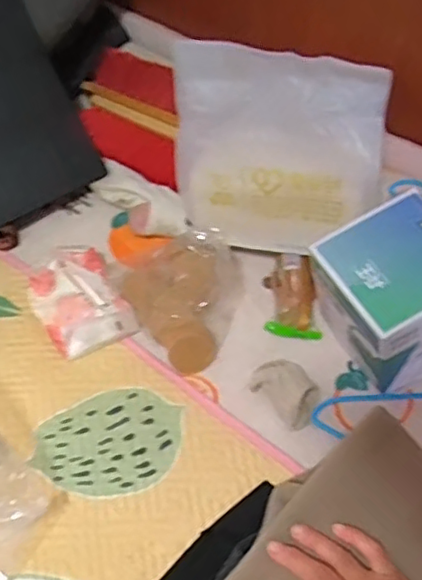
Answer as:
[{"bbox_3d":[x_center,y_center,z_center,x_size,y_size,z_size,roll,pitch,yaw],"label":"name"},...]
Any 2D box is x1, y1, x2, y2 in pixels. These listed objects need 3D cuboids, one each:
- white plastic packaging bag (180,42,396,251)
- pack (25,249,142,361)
[{"bbox_3d":[0.066,-0.143,0.671,0.219,0.217,0.030,11,28,13],"label":"white plastic packaging bag"},{"bbox_3d":[-0.152,0.010,0.706,0.095,0.050,0.131,-26,58,-16],"label":"pack"}]

